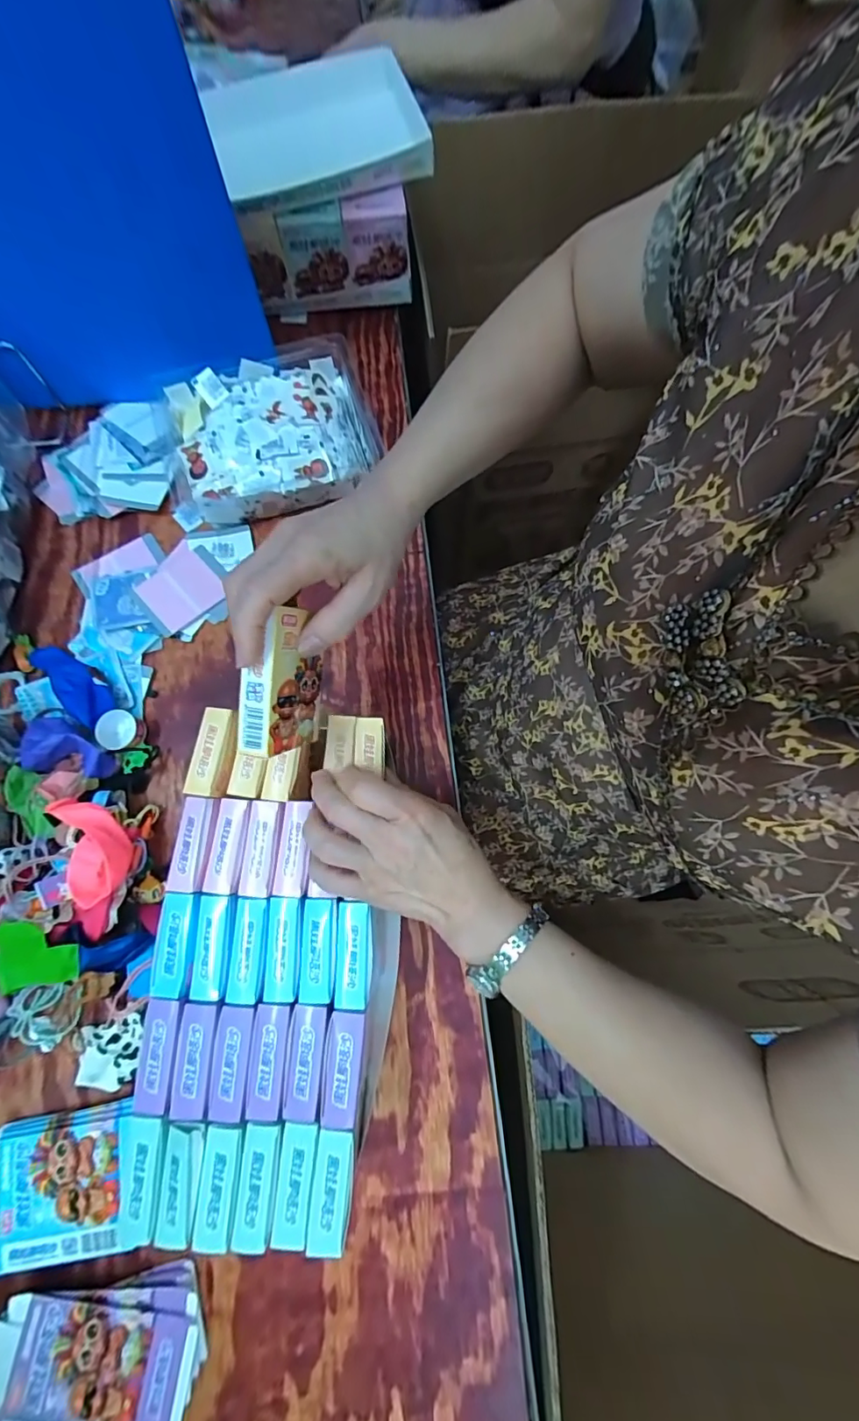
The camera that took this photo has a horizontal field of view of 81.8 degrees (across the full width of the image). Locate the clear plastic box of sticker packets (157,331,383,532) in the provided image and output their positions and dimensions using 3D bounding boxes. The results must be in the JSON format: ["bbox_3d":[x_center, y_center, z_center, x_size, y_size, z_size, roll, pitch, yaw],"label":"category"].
[{"bbox_3d":[-0.176,-0.293,0.530,0.229,0.048,0.167,-18,76,-5],"label":"clear plastic box of sticker packets"}]

